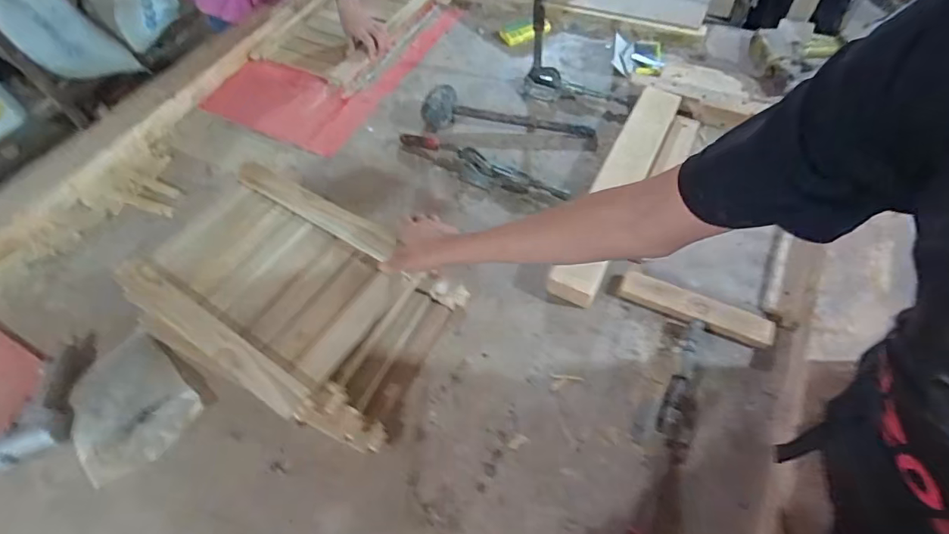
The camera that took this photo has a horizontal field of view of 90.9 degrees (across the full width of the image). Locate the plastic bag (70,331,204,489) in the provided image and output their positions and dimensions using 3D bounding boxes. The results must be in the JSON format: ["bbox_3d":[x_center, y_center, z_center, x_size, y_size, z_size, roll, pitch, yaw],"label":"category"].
[{"bbox_3d":[-0.541,0.217,0.733,0.196,0.032,0.161,37,66,25],"label":"plastic bag"}]

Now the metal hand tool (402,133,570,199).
[{"bbox_3d":[0.001,-0.219,0.964,0.369,0.050,0.047,28,63,21],"label":"metal hand tool"}]

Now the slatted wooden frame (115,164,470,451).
[{"bbox_3d":[-0.301,0.037,0.778,0.484,0.109,0.326,24,61,19],"label":"slatted wooden frame"}]

